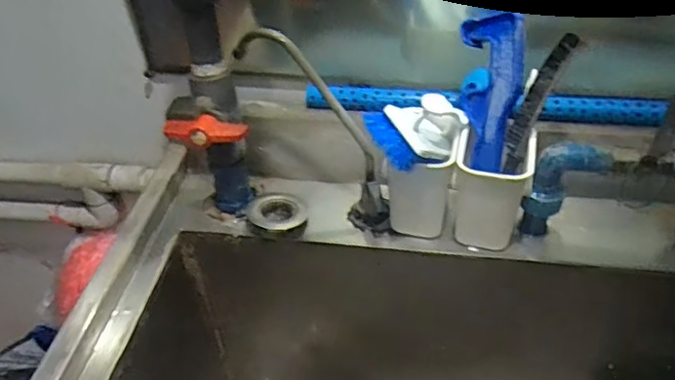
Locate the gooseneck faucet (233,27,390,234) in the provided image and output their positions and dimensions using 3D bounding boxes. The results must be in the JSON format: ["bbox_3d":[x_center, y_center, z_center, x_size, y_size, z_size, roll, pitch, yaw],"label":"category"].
[{"bbox_3d":[-0.017,-0.058,0.617,0.158,0.217,0.040,15,46,19],"label":"gooseneck faucet"}]

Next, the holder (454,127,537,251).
[{"bbox_3d":[0.157,0.002,0.610,0.072,0.109,0.055,9,45,13],"label":"holder"}]

